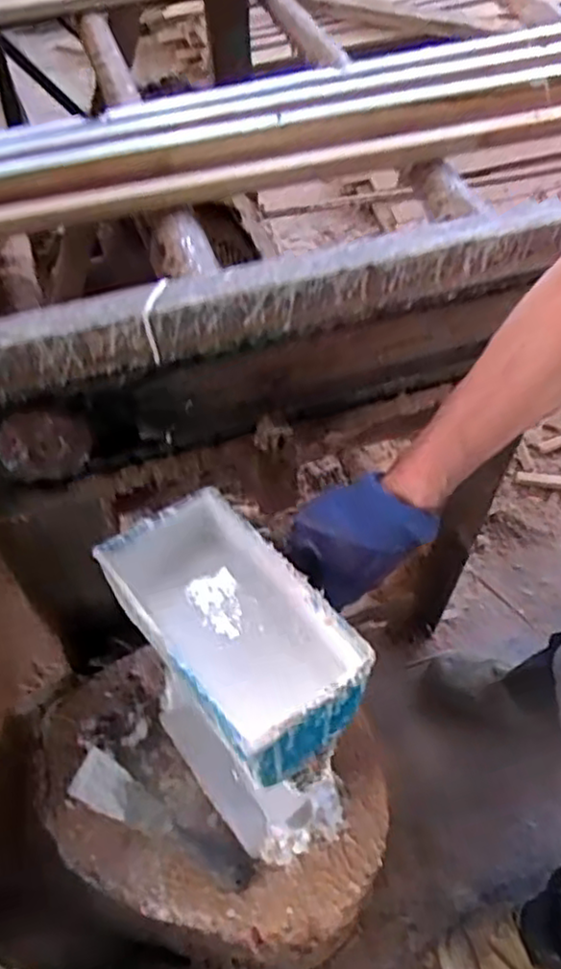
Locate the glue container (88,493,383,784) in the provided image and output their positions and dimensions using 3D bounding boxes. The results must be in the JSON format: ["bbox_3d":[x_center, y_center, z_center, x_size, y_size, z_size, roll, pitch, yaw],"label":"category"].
[{"bbox_3d":[-0.032,0.097,0.472,0.104,0.091,0.192,-36,60,-22],"label":"glue container"}]

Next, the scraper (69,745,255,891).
[{"bbox_3d":[-0.112,0.313,0.627,0.188,0.021,0.040,25,58,17],"label":"scraper"}]

